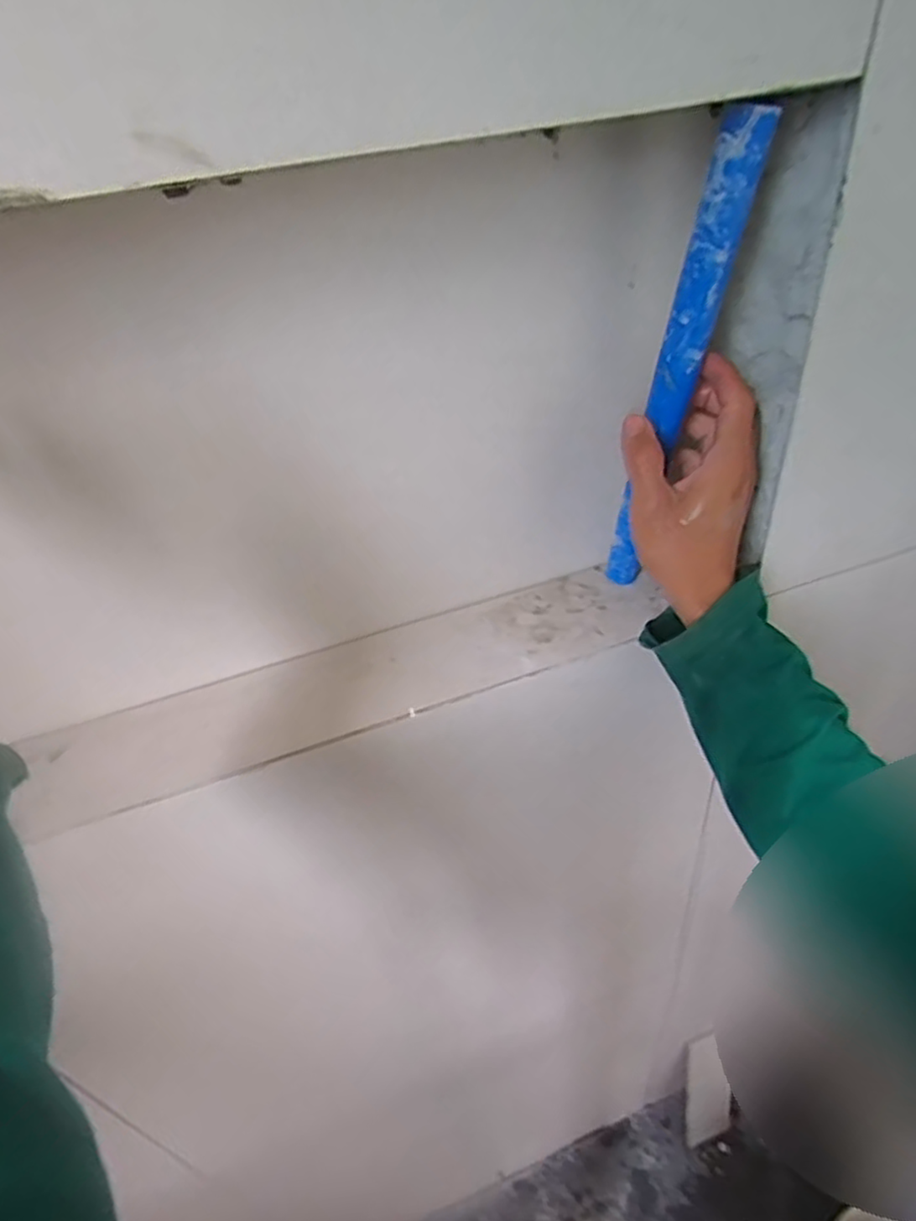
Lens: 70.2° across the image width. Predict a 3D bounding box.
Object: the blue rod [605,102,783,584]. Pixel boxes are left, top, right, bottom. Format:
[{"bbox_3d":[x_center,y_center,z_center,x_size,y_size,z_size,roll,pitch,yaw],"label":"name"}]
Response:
[{"bbox_3d":[0.130,-0.130,0.400,0.028,0.287,0.015,37,54,28],"label":"blue rod"}]

